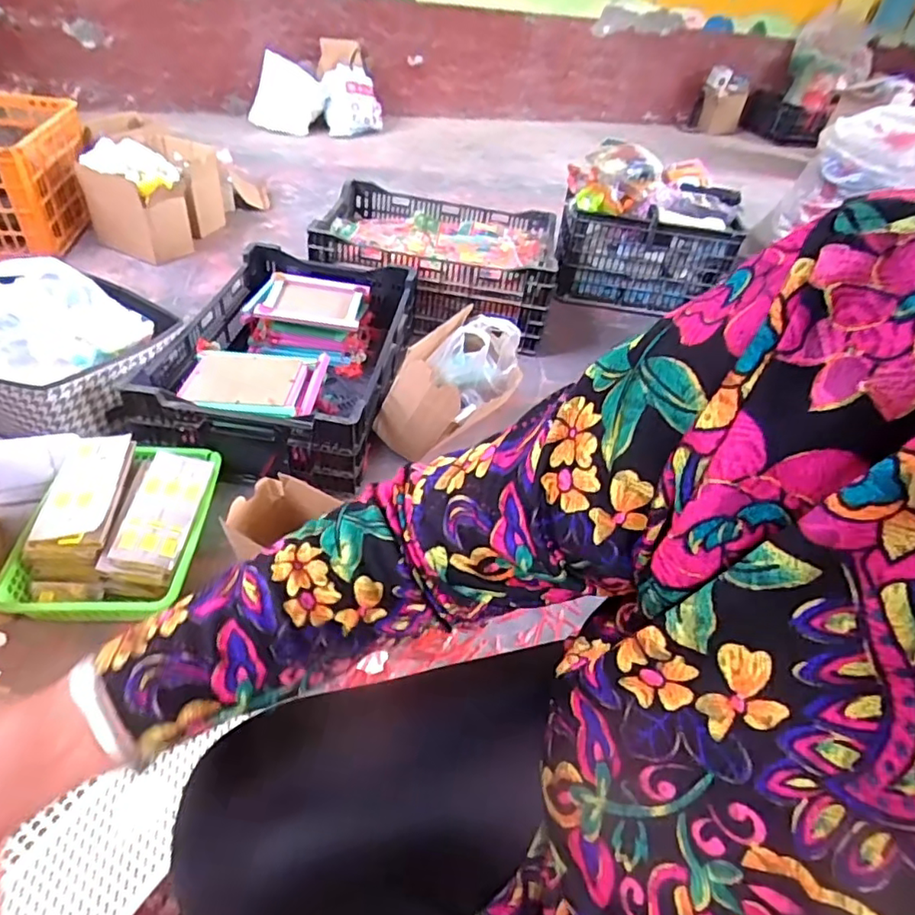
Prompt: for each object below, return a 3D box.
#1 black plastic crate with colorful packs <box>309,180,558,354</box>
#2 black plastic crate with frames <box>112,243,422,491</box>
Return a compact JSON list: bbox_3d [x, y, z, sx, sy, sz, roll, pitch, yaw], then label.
[{"bbox_3d":[-0.051,-0.536,1.582,0.598,0.210,0.462,8,42,1],"label":"black plastic crate with colorful packs"},{"bbox_3d":[-0.354,-0.216,1.228,0.439,0.168,0.615,9,42,1],"label":"black plastic crate with frames"}]

